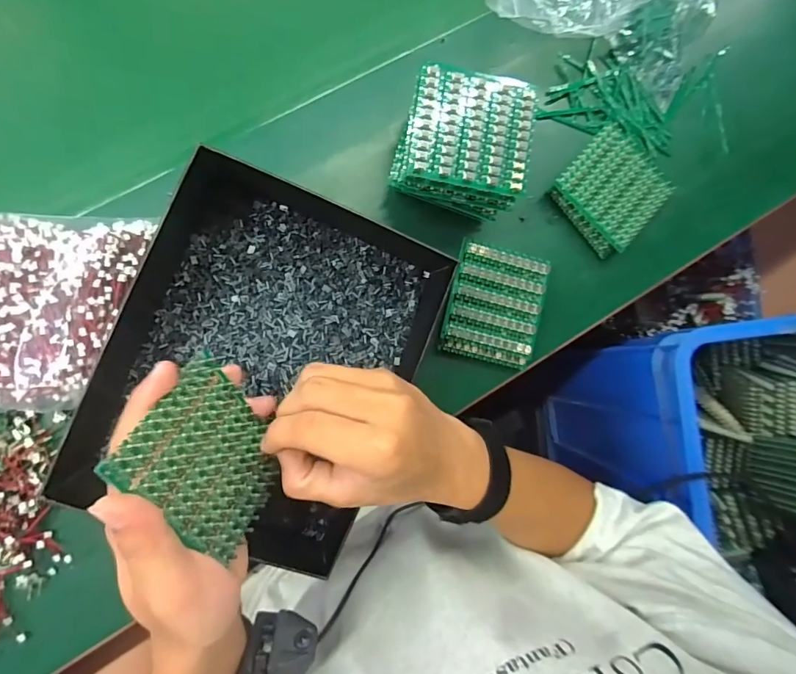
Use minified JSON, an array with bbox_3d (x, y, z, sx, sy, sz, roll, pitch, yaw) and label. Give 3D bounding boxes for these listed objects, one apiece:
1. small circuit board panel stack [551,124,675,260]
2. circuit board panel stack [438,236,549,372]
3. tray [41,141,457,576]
[{"bbox_3d":[0.195,-0.136,0.405,0.086,0.022,0.090,44,83,-5],"label":"small circuit board panel stack"},{"bbox_3d":[0.082,-0.027,0.388,0.080,0.027,0.094,14,87,-8],"label":"circuit board panel stack"},{"bbox_3d":[-0.100,0.019,0.331,0.211,0.046,0.261,24,85,-7],"label":"tray"}]

